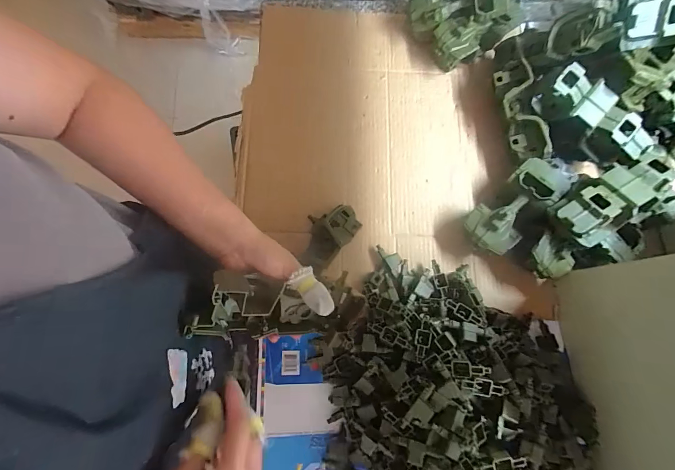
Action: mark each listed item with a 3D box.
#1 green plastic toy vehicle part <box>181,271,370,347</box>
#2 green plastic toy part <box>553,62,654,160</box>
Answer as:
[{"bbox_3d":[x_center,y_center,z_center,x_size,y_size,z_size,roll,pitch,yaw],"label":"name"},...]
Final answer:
[{"bbox_3d":[-0.044,0.074,0.333,0.190,0.063,0.061,12,73,-36],"label":"green plastic toy vehicle part"},{"bbox_3d":[0.404,-0.187,0.517,0.171,0.046,0.061,44,93,0],"label":"green plastic toy part"}]

